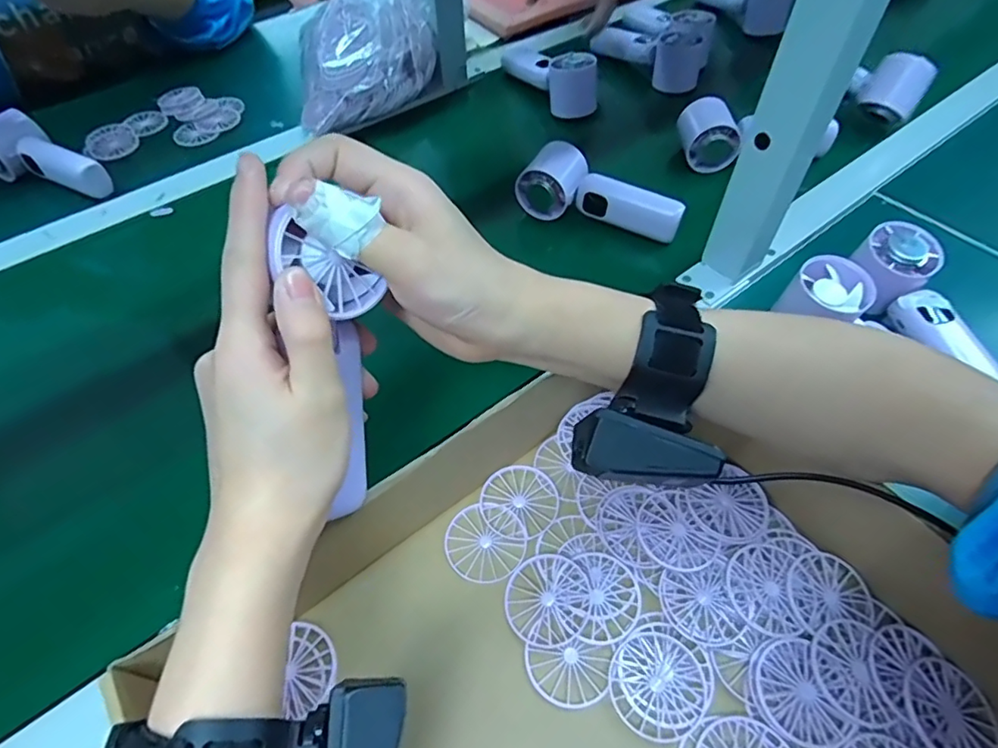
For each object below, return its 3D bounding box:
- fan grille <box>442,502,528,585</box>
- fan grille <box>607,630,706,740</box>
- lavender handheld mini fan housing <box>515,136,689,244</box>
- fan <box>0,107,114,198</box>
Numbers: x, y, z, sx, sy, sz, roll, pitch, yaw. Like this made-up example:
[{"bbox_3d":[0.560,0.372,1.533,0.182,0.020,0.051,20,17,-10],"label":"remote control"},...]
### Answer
[{"bbox_3d":[-0.008,0.106,0.354,0.049,0.004,0.048,0,54,0],"label":"fan grille"},{"bbox_3d":[0.085,0.168,0.303,0.049,0.006,0.048,-38,62,-24],"label":"fan grille"},{"bbox_3d":[0.098,-0.174,0.531,0.153,0.048,0.052,19,56,13],"label":"lavender handheld mini fan housing"},{"bbox_3d":[-0.464,-0.222,0.570,0.142,0.051,0.053,19,56,13],"label":"fan"}]

